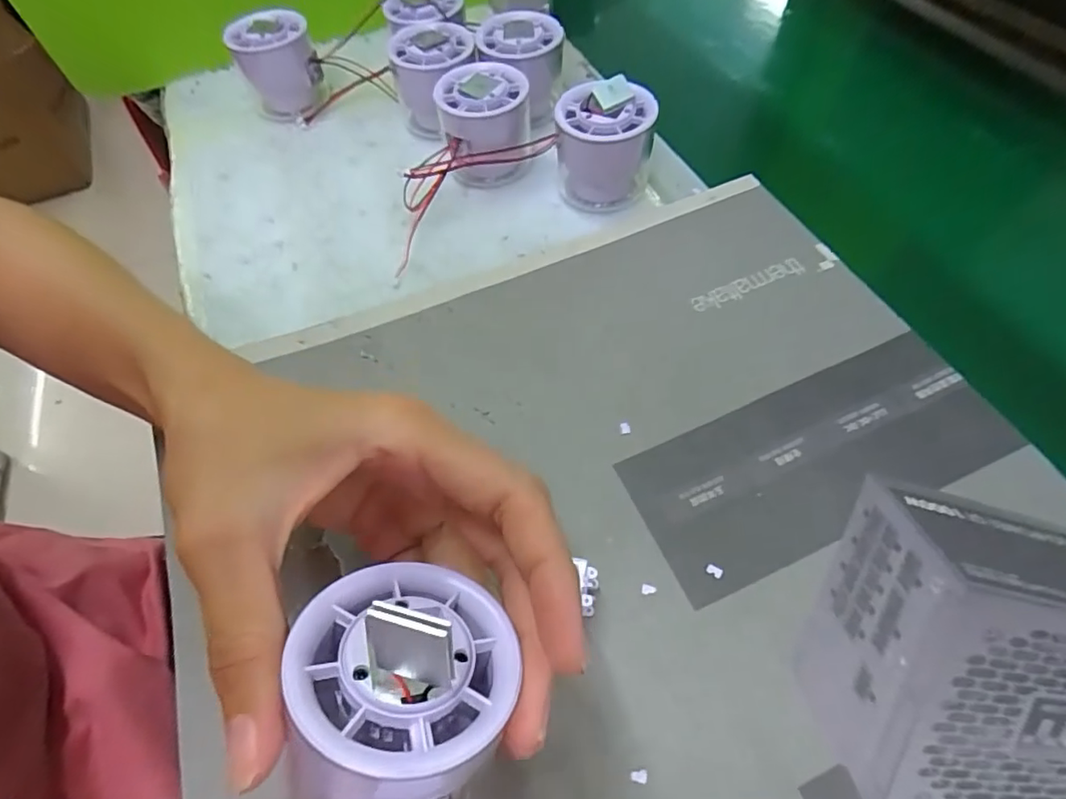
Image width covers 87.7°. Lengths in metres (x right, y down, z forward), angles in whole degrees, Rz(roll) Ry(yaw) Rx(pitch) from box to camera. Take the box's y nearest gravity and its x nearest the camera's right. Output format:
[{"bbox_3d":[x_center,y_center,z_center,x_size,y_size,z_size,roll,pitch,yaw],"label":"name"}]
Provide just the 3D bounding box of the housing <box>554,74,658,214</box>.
[{"bbox_3d":[0.043,-0.152,0.335,0.056,0.058,0.049,2,59,5],"label":"housing"}]

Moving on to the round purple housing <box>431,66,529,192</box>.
[{"bbox_3d":[-0.030,-0.174,0.359,0.054,0.057,0.054,-2,59,3],"label":"round purple housing"}]

